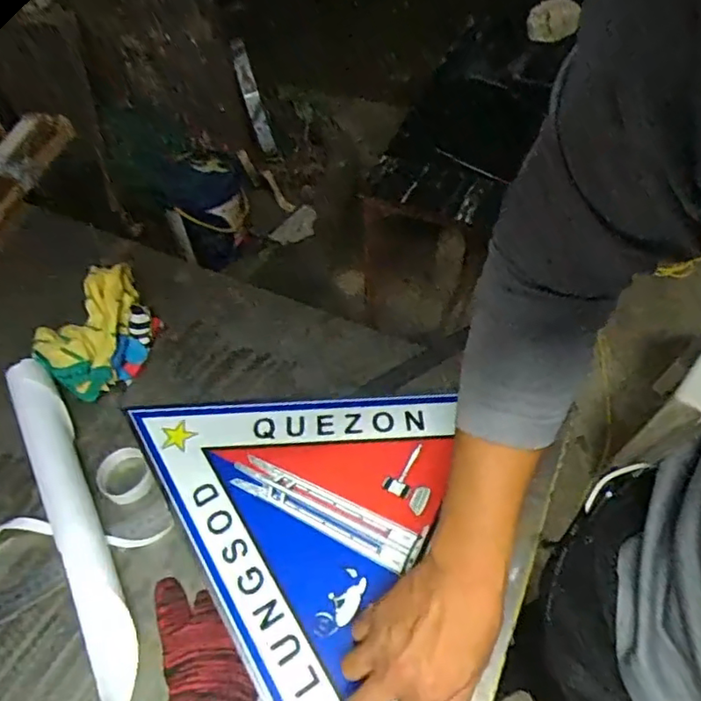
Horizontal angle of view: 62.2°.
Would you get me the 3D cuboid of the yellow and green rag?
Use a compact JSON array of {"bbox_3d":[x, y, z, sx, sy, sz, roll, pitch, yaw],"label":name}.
[{"bbox_3d":[-0.294,-0.028,0.706,0.107,0.078,0.161,30,59,21],"label":"yellow and green rag"}]

